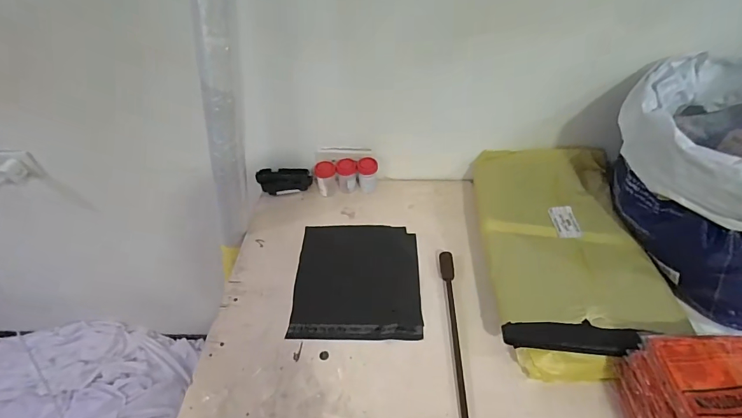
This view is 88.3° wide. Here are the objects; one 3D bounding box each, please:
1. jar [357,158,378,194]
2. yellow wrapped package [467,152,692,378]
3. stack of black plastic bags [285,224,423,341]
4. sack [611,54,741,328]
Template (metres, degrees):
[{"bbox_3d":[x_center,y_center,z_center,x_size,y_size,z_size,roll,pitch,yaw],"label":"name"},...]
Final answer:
[{"bbox_3d":[-0.006,-0.070,0.814,0.042,0.075,0.037,-3,45,0],"label":"jar"},{"bbox_3d":[0.327,0.057,0.656,0.259,0.082,0.430,1,45,4],"label":"yellow wrapped package"},{"bbox_3d":[-0.023,0.116,0.673,0.210,0.011,0.234,-2,45,3],"label":"stack of black plastic bags"},{"bbox_3d":[0.545,-0.056,0.590,0.316,0.251,0.315,33,55,30],"label":"sack"}]

